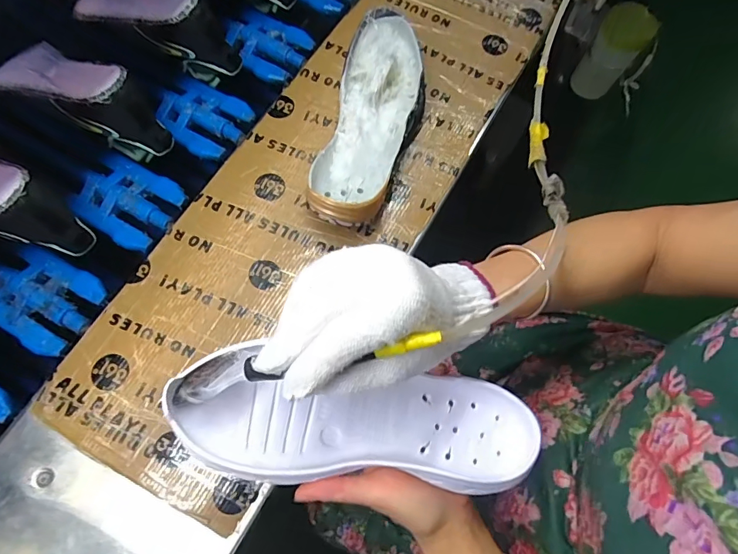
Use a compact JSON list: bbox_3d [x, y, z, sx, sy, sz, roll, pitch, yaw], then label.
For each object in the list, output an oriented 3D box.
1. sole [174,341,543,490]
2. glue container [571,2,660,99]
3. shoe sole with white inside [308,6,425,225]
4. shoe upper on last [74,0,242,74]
[{"bbox_3d":[-0.004,0.100,0.306,0.245,0.039,0.076,9,70,-15],"label":"sole"},{"bbox_3d":[0.381,-0.349,0.708,0.071,0.138,0.067,40,75,9],"label":"glue container"},{"bbox_3d":[0.005,-0.166,0.490,0.096,0.060,0.254,13,71,2],"label":"shoe sole with white inside"},{"bbox_3d":[-0.257,-0.311,0.534,0.215,0.091,0.067,26,72,7],"label":"shoe upper on last"}]

